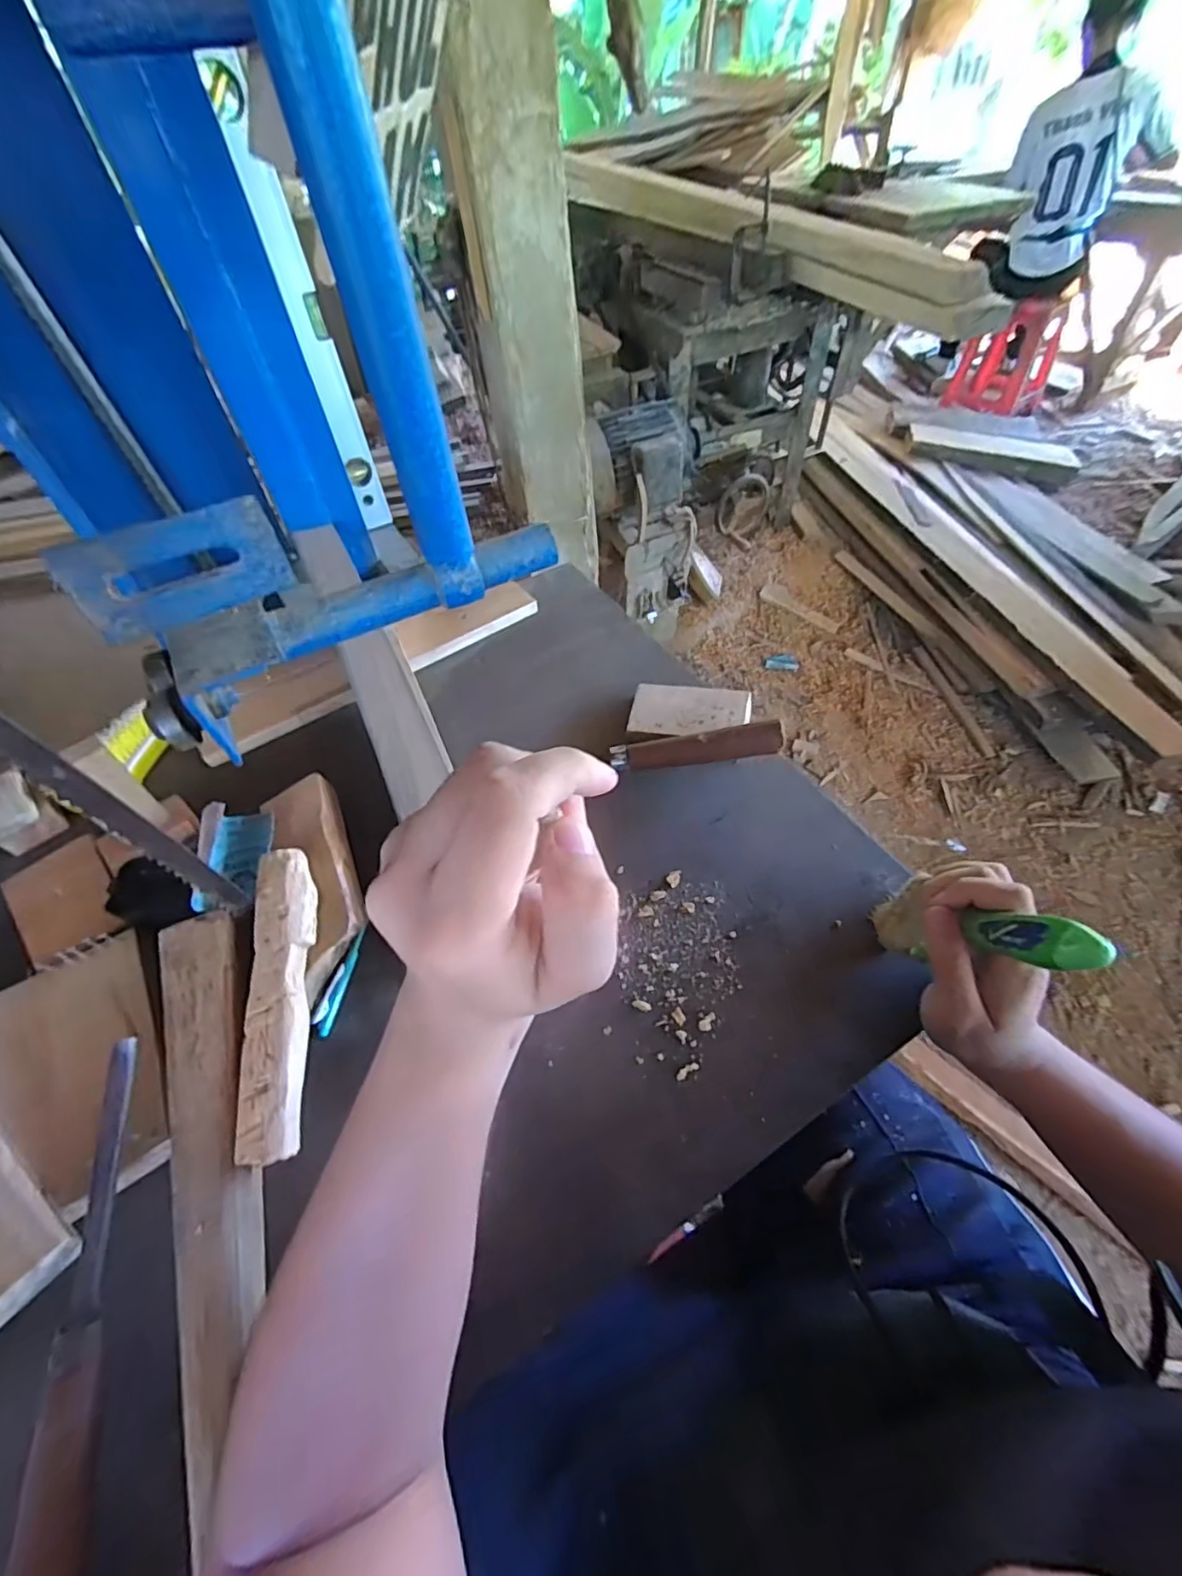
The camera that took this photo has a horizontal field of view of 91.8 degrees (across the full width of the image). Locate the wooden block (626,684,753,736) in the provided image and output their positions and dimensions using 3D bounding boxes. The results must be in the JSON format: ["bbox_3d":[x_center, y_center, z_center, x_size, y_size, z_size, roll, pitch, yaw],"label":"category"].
[{"bbox_3d":[0.099,-0.076,0.568,0.115,0.014,0.061,5,53,8],"label":"wooden block"}]

